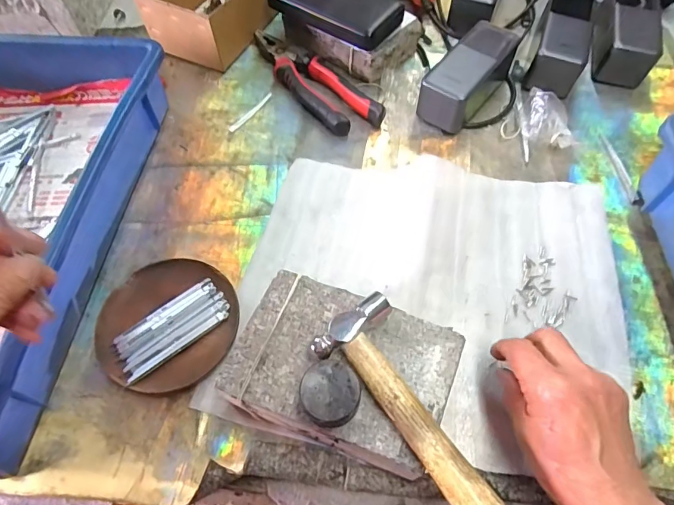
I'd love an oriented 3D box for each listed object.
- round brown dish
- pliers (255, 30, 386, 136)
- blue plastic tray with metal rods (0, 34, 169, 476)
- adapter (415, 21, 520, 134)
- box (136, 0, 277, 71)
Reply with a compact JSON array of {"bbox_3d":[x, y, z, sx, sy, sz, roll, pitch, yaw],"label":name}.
[{"bbox_3d":[-0.142,0.059,0.375,0.109,0.013,0.112,-1,62,2],"label":"round brown dish"},{"bbox_3d":[-0.028,-0.206,0.521,0.063,0.022,0.206,-34,66,-15],"label":"pliers"},{"bbox_3d":[-0.341,-0.034,0.402,0.291,0.078,0.424,7,62,6],"label":"blue plastic tray with metal rods"},{"bbox_3d":[0.149,-0.195,0.495,0.061,0.055,0.133,33,68,18],"label":"adapter"},{"bbox_3d":[-0.147,-0.320,0.555,0.117,0.069,0.174,24,65,14],"label":"box"}]

